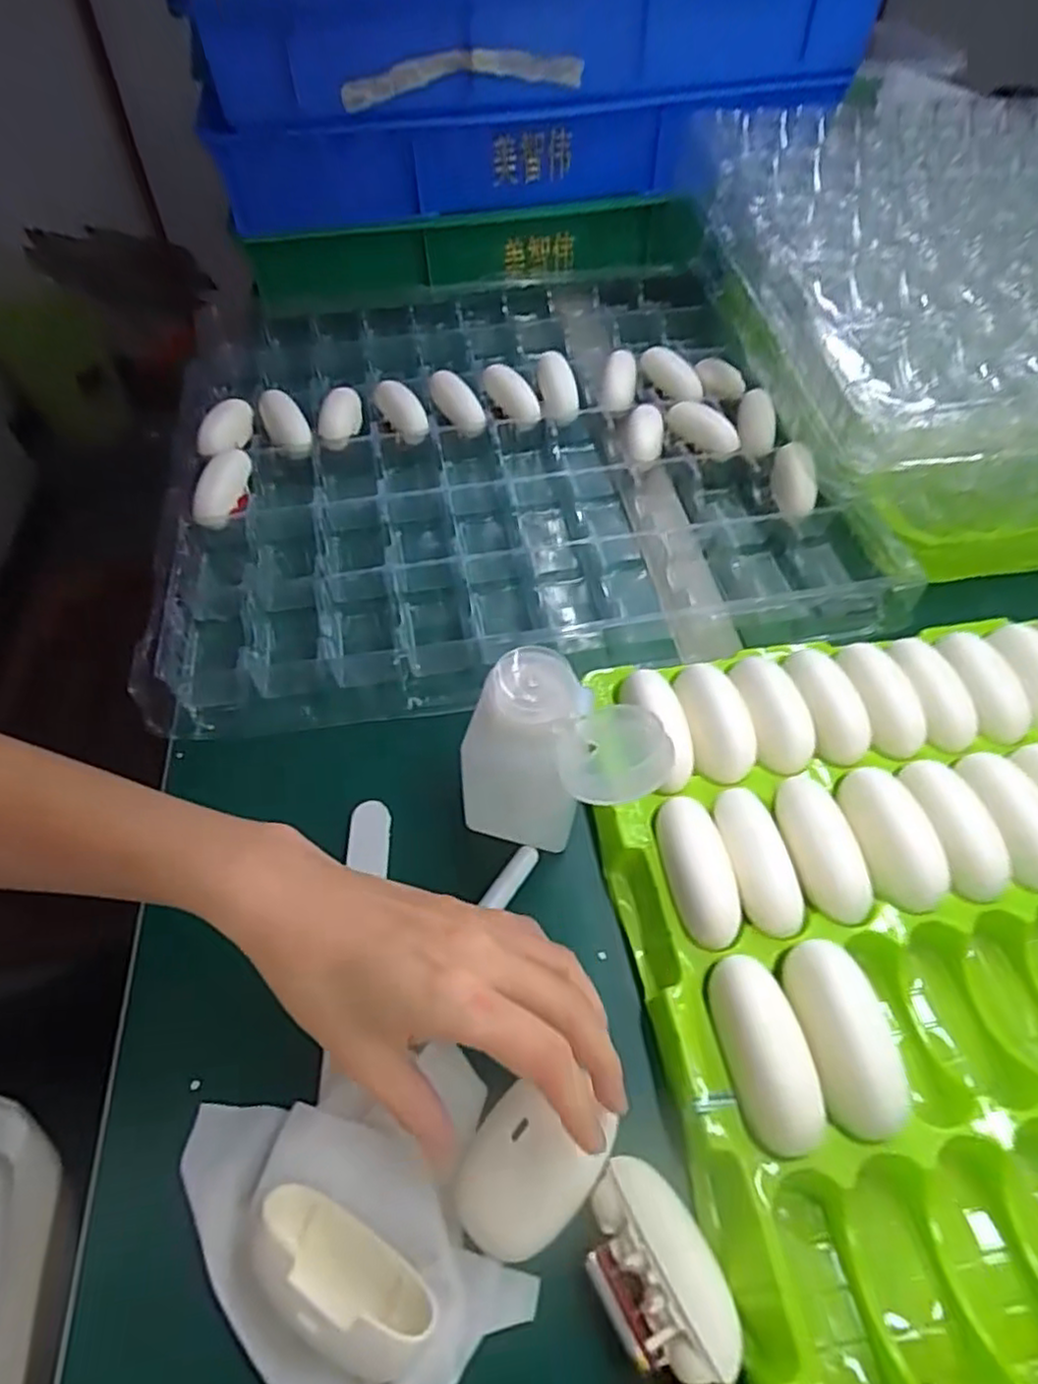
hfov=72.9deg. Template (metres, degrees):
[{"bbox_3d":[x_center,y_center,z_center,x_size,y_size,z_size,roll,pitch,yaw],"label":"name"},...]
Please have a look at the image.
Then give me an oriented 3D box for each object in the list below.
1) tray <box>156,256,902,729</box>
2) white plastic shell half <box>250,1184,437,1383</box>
[{"bbox_3d":[-0.021,-0.188,0.532,0.454,0.042,0.460,-10,53,-6],"label":"tray"},{"bbox_3d":[-0.062,0.200,0.237,0.068,0.020,0.034,25,57,18],"label":"white plastic shell half"}]

